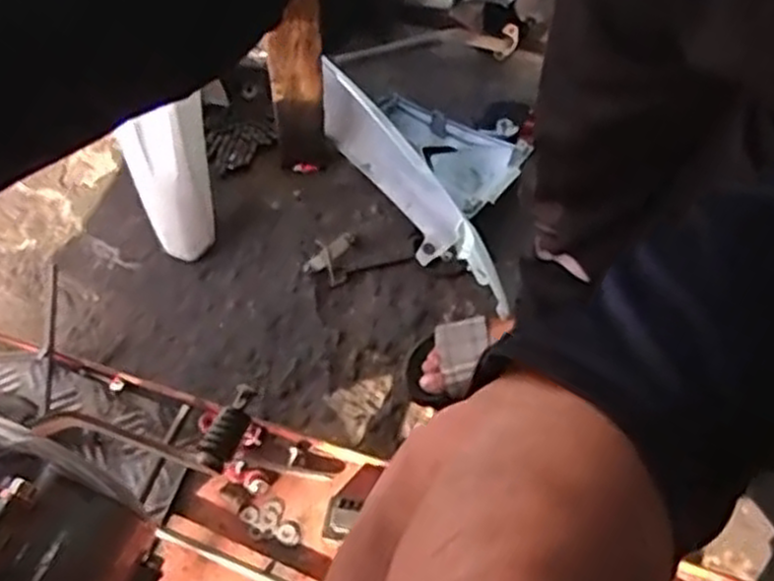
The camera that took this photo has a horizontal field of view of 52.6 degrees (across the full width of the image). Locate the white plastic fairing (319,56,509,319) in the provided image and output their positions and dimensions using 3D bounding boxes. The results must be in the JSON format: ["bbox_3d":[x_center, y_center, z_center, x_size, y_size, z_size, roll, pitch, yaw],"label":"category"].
[{"bbox_3d":[0.045,-0.145,1.198,0.060,0.154,0.444,-34,70,-18],"label":"white plastic fairing"}]

